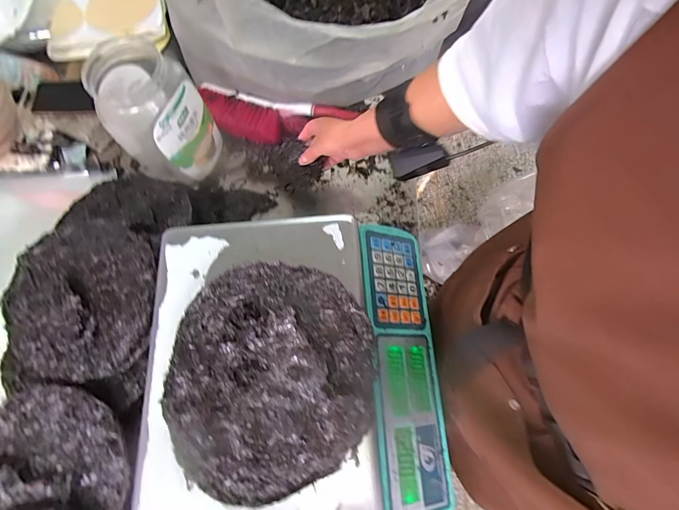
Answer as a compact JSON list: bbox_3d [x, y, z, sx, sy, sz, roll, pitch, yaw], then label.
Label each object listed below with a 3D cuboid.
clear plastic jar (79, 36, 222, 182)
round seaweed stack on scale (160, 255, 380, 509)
[{"bbox_3d":[-0.296,-0.228,0.600,0.143,0.196,0.145,-1,70,2],"label":"clear plastic jar"},{"bbox_3d":[-0.068,0.109,0.350,0.196,0.027,0.208,-1,70,2],"label":"round seaweed stack on scale"}]

